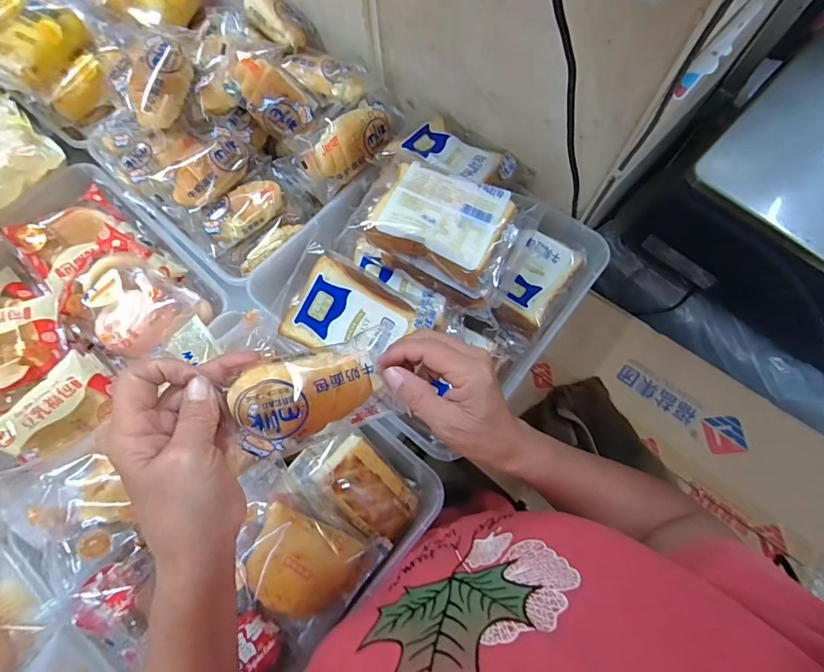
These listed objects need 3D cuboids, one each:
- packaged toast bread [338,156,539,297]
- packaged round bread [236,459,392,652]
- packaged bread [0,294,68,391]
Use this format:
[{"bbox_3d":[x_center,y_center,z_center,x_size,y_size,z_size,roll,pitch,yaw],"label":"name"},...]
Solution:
[{"bbox_3d":[0.024,-0.104,0.388,0.133,0.039,0.097,18,73,7],"label":"packaged toast bread"},{"bbox_3d":[-0.098,0.176,0.367,0.126,0.045,0.097,36,76,12],"label":"packaged round bread"},{"bbox_3d":[-0.404,0.011,0.427,0.104,0.029,0.081,-22,72,-6],"label":"packaged bread"}]

